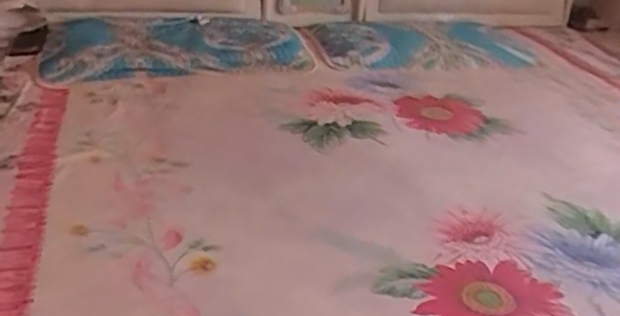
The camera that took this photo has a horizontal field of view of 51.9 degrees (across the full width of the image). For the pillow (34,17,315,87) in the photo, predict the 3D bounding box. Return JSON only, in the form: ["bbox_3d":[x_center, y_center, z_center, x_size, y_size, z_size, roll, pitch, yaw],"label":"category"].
[{"bbox_3d":[-0.345,-0.281,1.683,0.687,0.088,0.337,-3,28,-11],"label":"pillow"}]

